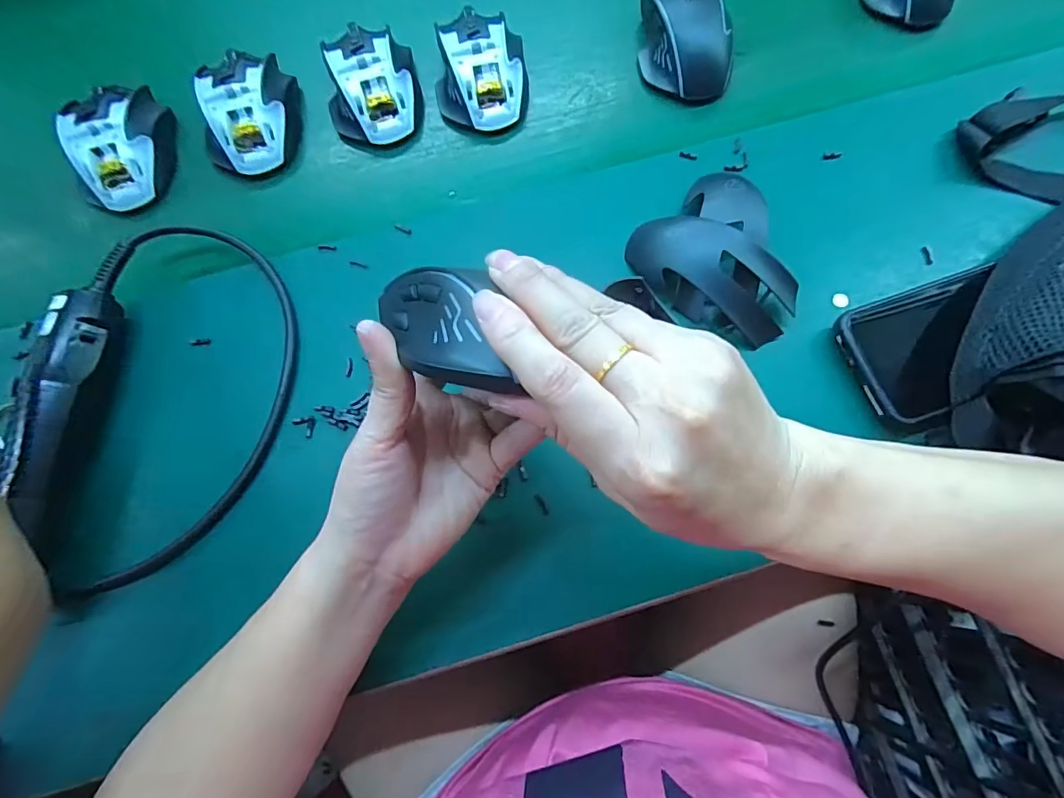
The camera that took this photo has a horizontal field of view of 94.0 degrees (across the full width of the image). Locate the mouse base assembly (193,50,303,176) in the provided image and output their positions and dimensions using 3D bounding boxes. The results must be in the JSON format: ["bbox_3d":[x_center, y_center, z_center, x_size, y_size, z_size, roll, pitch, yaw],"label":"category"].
[{"bbox_3d":[-0.229,-0.230,0.401,0.068,0.042,0.106,-1,73,2],"label":"mouse base assembly"}]

